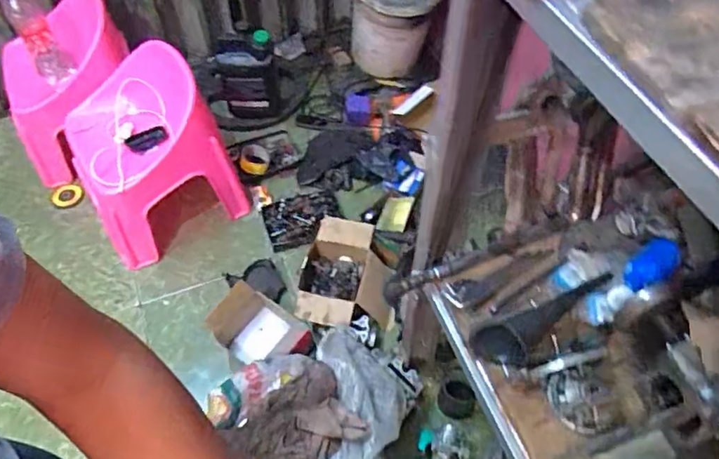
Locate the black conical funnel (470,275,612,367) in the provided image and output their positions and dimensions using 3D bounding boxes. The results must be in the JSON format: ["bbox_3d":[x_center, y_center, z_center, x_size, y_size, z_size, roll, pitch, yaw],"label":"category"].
[{"bbox_3d":[0.302,0.143,0.895,0.252,0.054,0.082,-23,57,-17],"label":"black conical funnel"}]

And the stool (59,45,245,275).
[{"bbox_3d":[-0.591,-0.209,1.580,0.379,0.395,0.420,-25,58,-18],"label":"stool"}]

